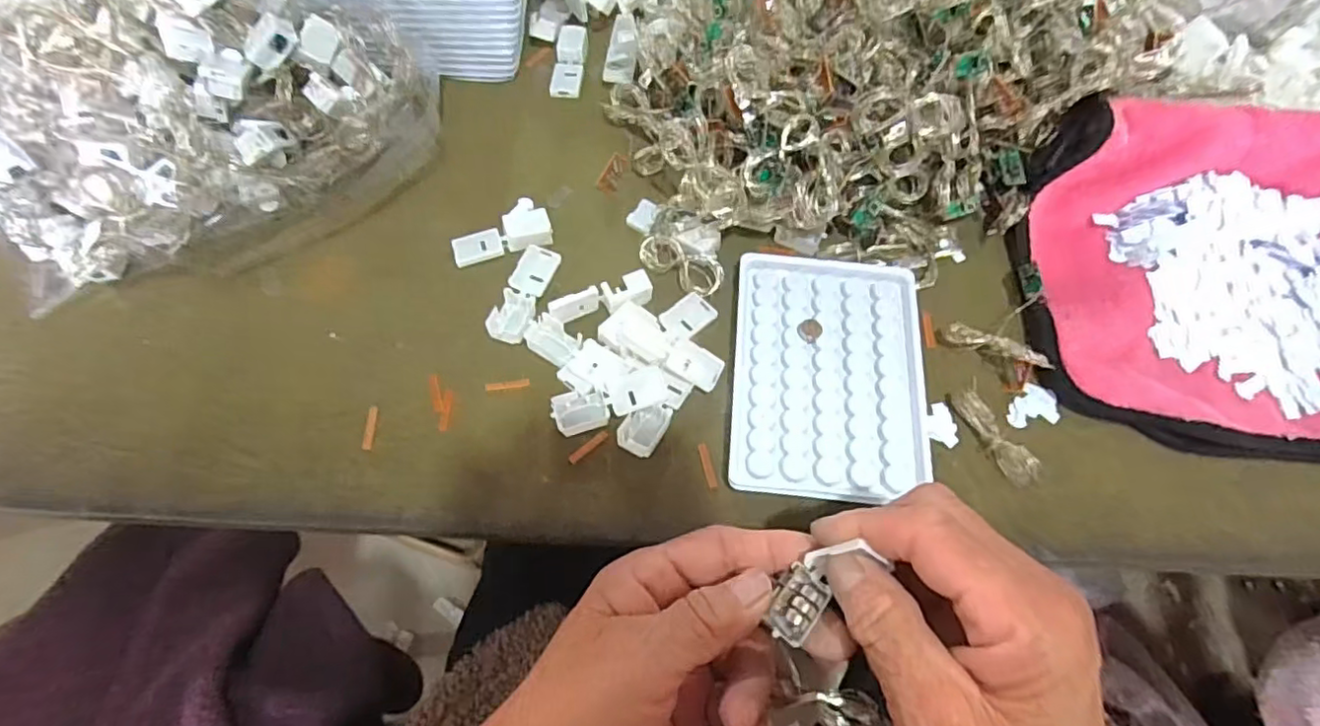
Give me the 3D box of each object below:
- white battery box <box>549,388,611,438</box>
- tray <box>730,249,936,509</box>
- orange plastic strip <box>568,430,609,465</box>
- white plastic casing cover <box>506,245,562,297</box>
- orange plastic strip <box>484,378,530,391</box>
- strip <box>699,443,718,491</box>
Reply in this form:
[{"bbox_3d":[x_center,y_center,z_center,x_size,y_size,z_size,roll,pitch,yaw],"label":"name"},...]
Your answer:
[{"bbox_3d":[-0.039,0.023,0.308,0.025,0.007,0.021,-18,66,-9],"label":"white battery box"},{"bbox_3d":[0.085,0.002,0.318,0.094,0.011,0.129,5,64,1],"label":"tray"},{"bbox_3d":[-0.034,0.041,0.306,0.022,0.004,0.004,-38,71,-17],"label":"orange plastic strip"},{"bbox_3d":[-0.068,-0.050,0.342,0.019,0.007,0.028,20,65,8],"label":"white plastic casing cover"},{"bbox_3d":[-0.077,0.011,0.318,0.022,0.004,0.004,-6,64,-4],"label":"orange plastic strip"},{"bbox_3d":[0.023,0.049,0.302,0.004,0.004,0.022,-13,65,-7],"label":"strip"}]

